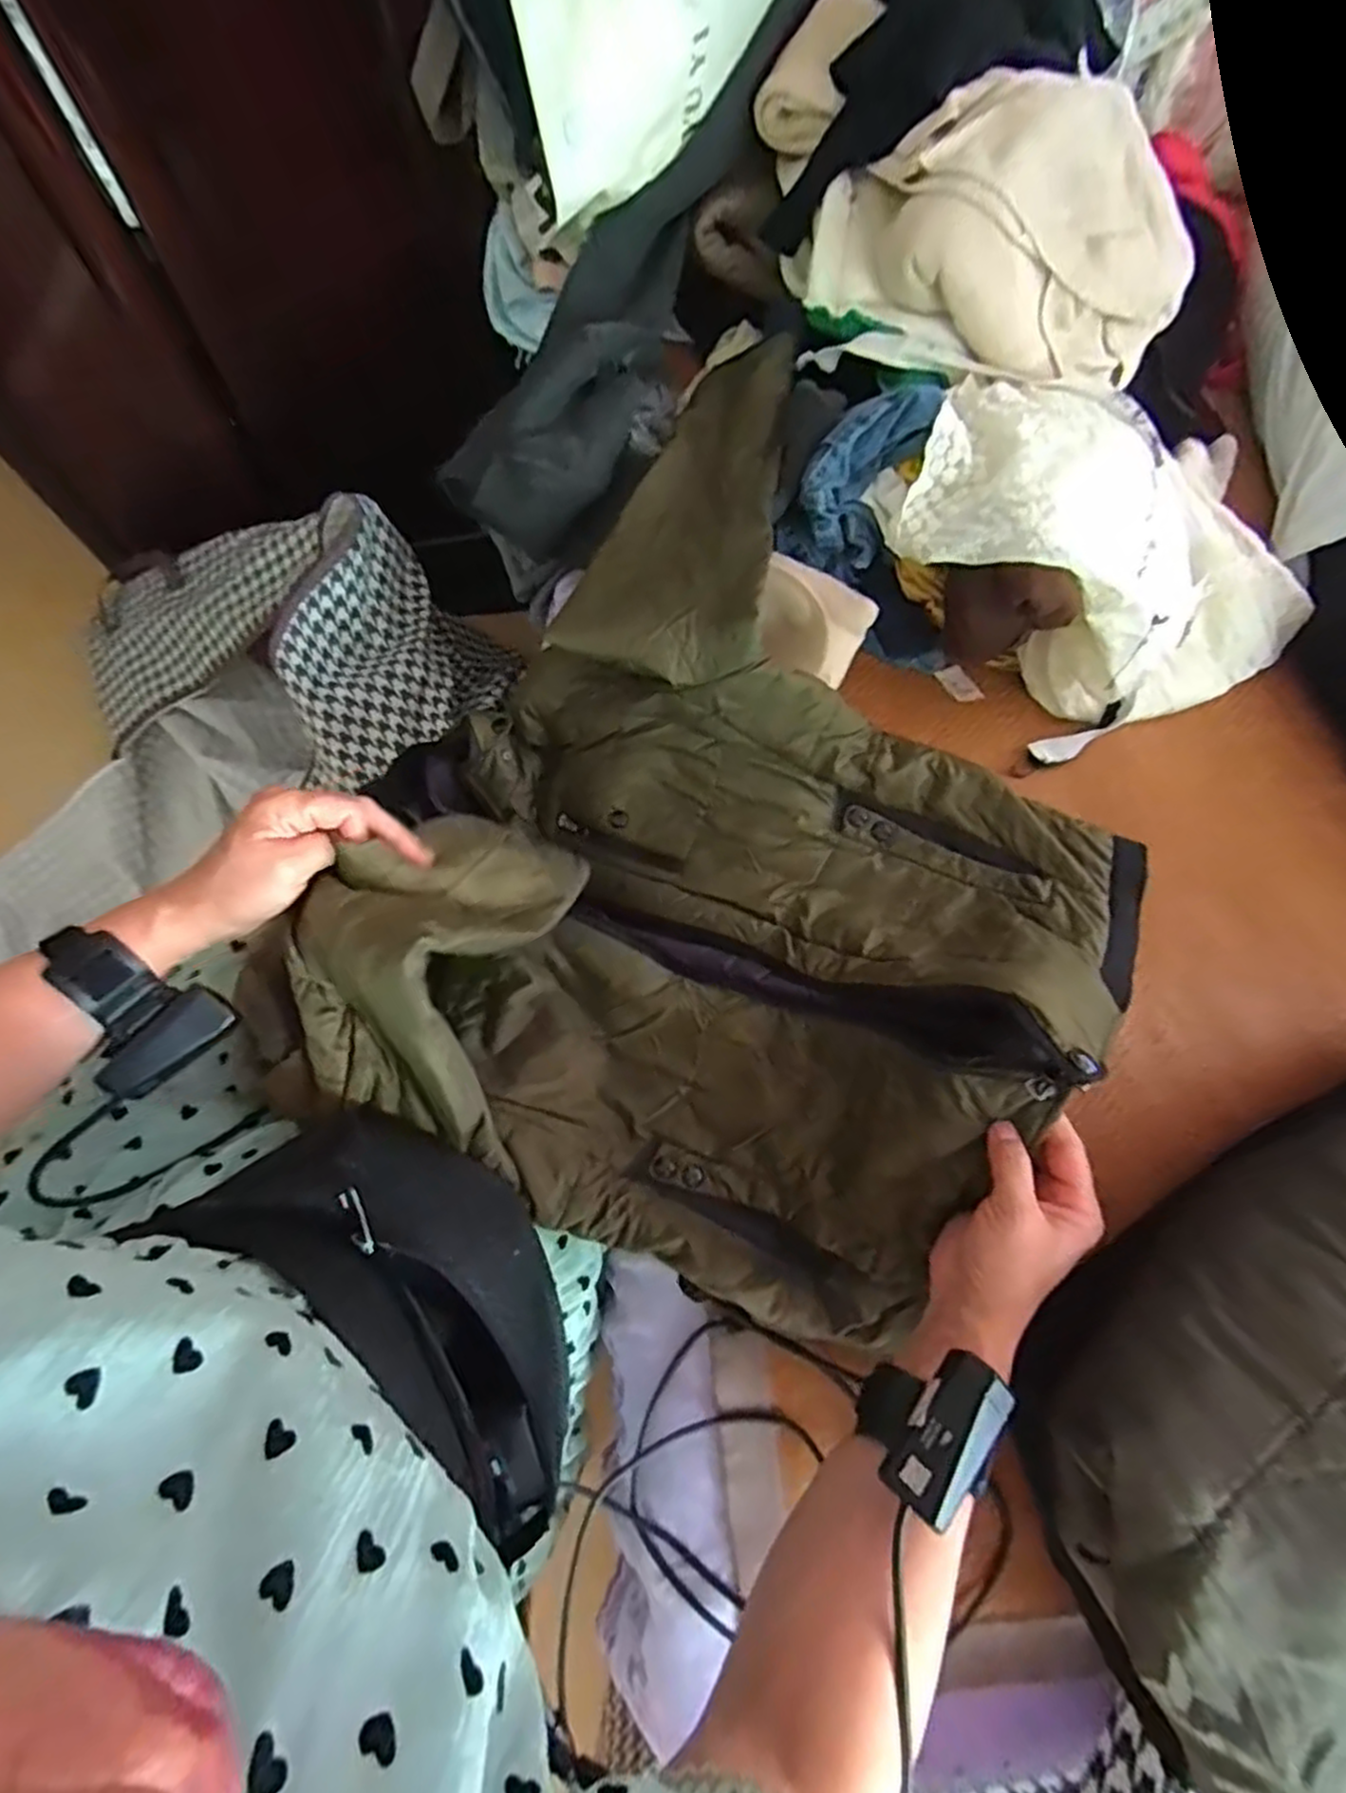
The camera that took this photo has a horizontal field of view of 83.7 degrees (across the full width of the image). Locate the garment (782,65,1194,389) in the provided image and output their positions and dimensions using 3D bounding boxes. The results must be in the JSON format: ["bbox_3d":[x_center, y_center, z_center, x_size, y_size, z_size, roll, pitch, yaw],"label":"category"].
[{"bbox_3d":[0.296,-0.592,0.665,0.350,0.120,0.281,18,73,5],"label":"garment"}]

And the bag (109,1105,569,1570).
[{"bbox_3d":[-0.140,0.224,0.424,0.247,0.094,0.119,38,75,11],"label":"bag"}]

